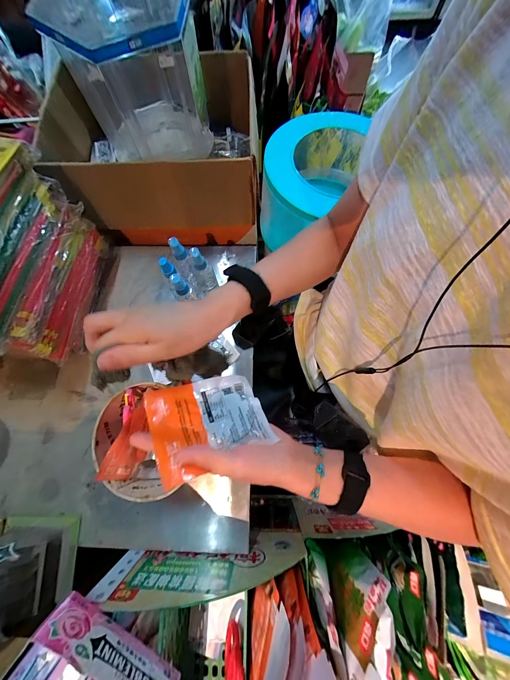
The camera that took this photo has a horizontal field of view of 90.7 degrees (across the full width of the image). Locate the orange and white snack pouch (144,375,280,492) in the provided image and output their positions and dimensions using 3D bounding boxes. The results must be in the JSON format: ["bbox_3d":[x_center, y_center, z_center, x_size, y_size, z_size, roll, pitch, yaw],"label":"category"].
[{"bbox_3d":[-0.046,0.081,0.262,0.114,0.010,0.093,-11,54,-27],"label":"orange and white snack pouch"}]

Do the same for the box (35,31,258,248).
[{"bbox_3d":[-0.207,-0.386,0.536,0.399,0.220,0.295,-4,74,1],"label":"box"}]

